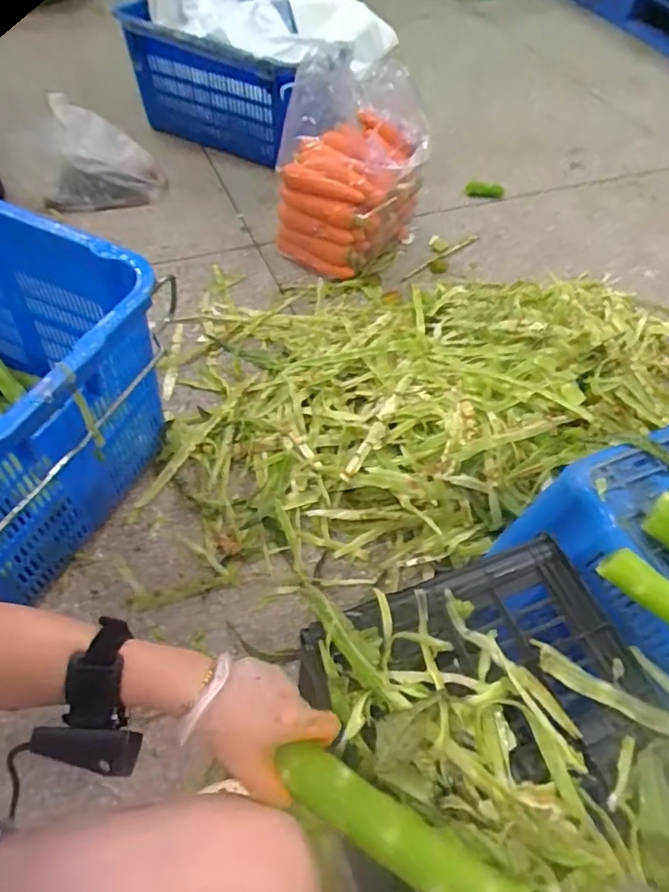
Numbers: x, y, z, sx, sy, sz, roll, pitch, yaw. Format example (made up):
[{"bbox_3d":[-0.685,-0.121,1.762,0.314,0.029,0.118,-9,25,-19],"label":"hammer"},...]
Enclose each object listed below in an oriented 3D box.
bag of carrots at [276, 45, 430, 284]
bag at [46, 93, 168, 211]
[{"bbox_3d":[0.040,-0.594,1.230,0.253,0.379,0.262,32,58,17],"label":"bag of carrots"},{"bbox_3d":[-0.574,-0.710,1.409,0.273,0.178,0.210,7,54,0],"label":"bag"}]

